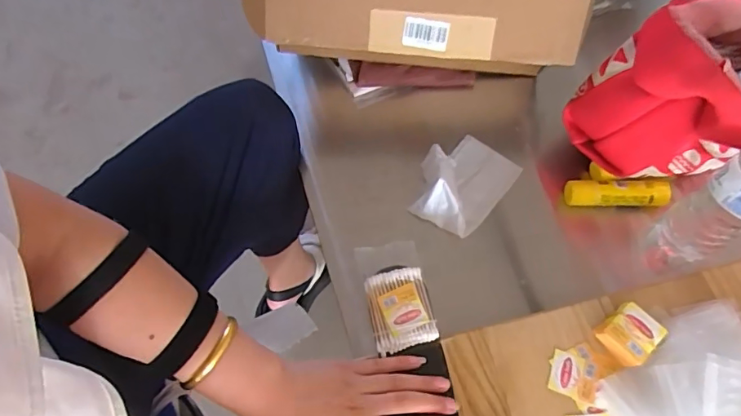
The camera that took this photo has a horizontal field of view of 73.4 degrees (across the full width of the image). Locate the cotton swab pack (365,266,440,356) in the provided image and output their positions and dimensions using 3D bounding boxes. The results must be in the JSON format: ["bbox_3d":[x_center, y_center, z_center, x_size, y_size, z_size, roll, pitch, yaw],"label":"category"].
[{"bbox_3d":[0.030,0.099,0.490,0.060,0.009,0.075,-11,65,-4],"label":"cotton swab pack"}]

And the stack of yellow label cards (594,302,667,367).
[{"bbox_3d":[0.244,0.120,0.470,0.049,0.021,0.045,-36,69,-15],"label":"stack of yellow label cards"}]

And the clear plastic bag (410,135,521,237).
[{"bbox_3d":[0.110,-0.036,0.605,0.100,0.038,0.135,37,72,17],"label":"clear plastic bag"}]

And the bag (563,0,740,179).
[{"bbox_3d":[0.367,-0.122,0.509,0.284,0.138,0.173,-18,65,6],"label":"bag"}]

